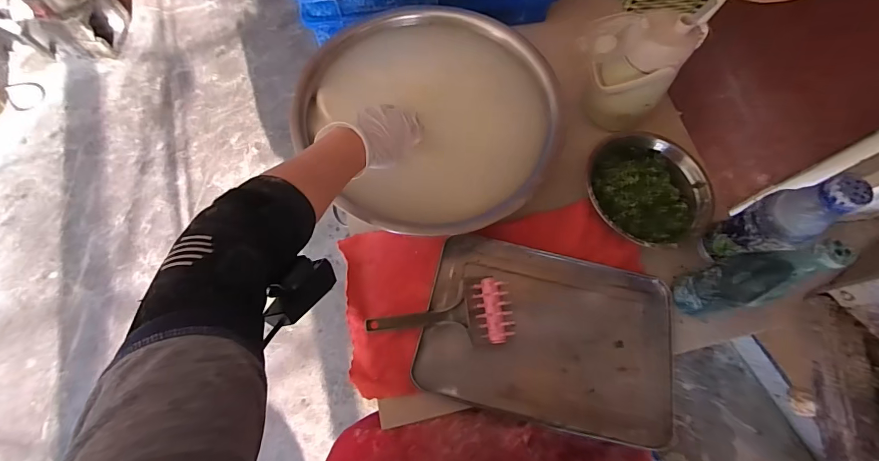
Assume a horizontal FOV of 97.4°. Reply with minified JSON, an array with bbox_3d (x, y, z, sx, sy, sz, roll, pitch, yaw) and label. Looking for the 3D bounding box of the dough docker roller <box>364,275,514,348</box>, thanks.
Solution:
[{"bbox_3d":[0.005,0.111,0.534,0.199,0.037,0.086,0,69,-1],"label":"dough docker roller"}]

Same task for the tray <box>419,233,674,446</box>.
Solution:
[{"bbox_3d":[0.152,0.142,0.542,0.337,0.025,0.228,14,70,4],"label":"tray"}]

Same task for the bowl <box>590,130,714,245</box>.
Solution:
[{"bbox_3d":[0.305,-0.060,0.590,0.174,0.063,0.188,0,69,-1],"label":"bowl"}]

